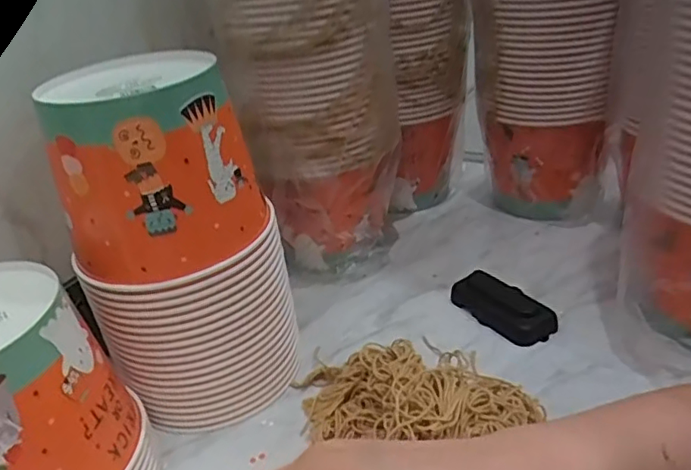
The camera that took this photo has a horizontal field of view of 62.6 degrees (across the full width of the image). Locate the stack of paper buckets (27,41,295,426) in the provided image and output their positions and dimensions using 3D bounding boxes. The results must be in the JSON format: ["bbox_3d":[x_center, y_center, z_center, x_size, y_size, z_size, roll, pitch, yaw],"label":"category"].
[{"bbox_3d":[-0.139,0.010,0.474,0.156,0.292,0.128,-20,31,-21],"label":"stack of paper buckets"}]

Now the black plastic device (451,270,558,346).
[{"bbox_3d":[0.157,0.071,0.570,0.053,0.021,0.108,-24,33,-26],"label":"black plastic device"}]

